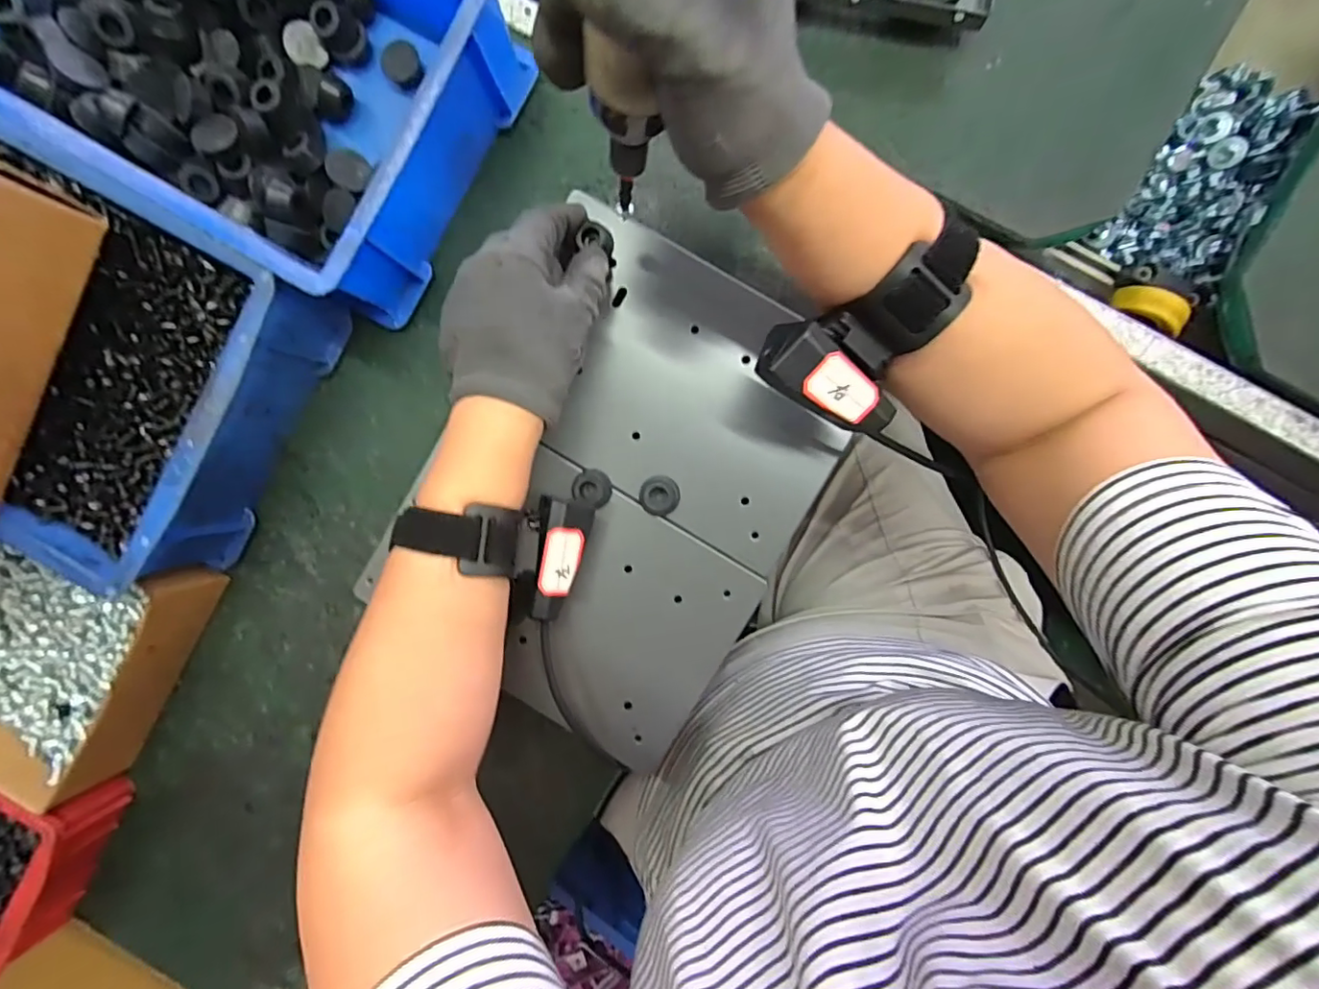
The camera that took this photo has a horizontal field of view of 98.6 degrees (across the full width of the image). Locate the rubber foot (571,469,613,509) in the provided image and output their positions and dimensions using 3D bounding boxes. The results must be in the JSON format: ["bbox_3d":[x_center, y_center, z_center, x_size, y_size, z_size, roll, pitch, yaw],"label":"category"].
[{"bbox_3d":[-0.041,-0.005,0.355,0.023,0.016,0.021,14,93,2],"label":"rubber foot"}]

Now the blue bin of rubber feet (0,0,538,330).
[{"bbox_3d":[-0.254,-0.264,0.332,0.304,0.082,0.207,29,93,1],"label":"blue bin of rubber feet"}]

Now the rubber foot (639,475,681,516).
[{"bbox_3d":[0.000,0.000,0.353,0.024,0.017,0.024,0,92,3],"label":"rubber foot"}]

